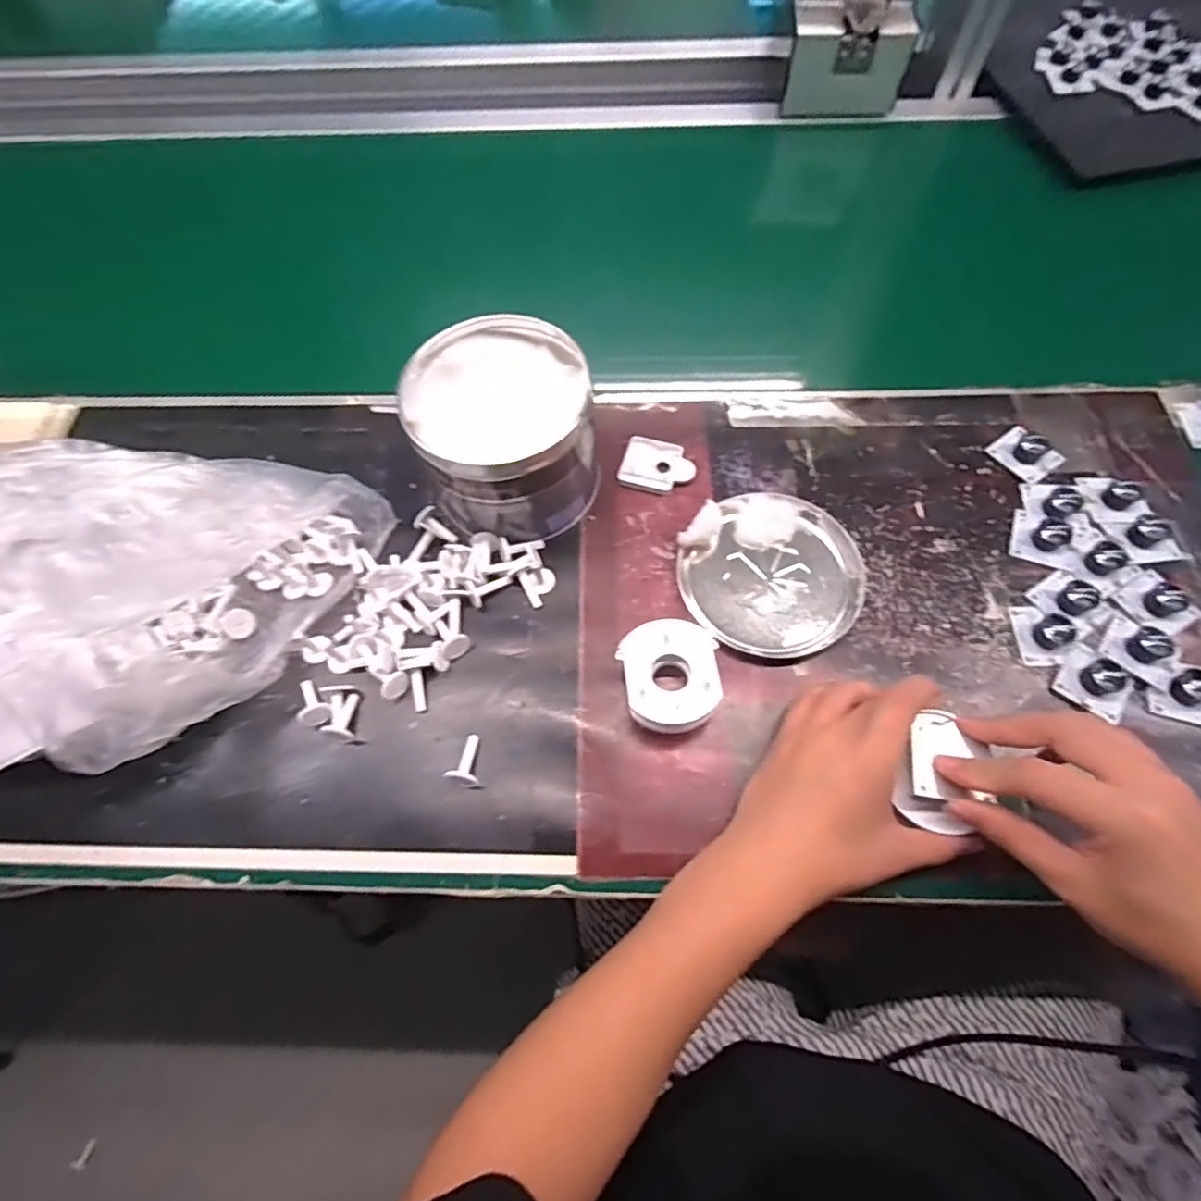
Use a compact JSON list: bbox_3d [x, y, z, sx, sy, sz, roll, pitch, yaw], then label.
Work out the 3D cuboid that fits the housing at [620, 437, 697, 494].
[{"bbox_3d":[0.046,-0.106,0.479,0.058,0.006,0.046,14,68,8],"label":"housing"}]

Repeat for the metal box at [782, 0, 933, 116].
[{"bbox_3d":[0.261,-0.614,0.631,0.130,0.133,0.103,3,66,3],"label":"metal box"}]

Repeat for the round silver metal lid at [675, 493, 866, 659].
[{"bbox_3d":[0.125,-0.018,0.438,0.120,0.011,0.123,-1,67,2],"label":"round silver metal lid"}]

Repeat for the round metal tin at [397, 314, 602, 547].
[{"bbox_3d":[-0.069,-0.123,0.446,0.124,0.092,0.135,-1,67,2],"label":"round metal tin"}]

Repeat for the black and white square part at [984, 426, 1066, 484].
[{"bbox_3d":[0.332,-0.116,0.471,0.038,0.019,0.044,-32,70,-11],"label":"black and white square part"}]

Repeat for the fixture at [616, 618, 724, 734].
[{"bbox_3d":[0.046,0.051,0.394,0.061,0.039,0.073,-13,67,-3],"label":"fixture"}]

